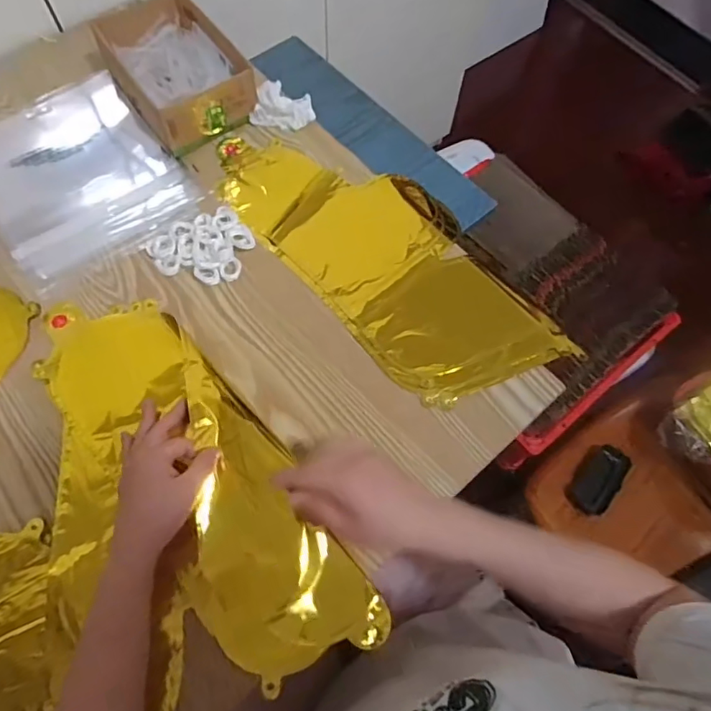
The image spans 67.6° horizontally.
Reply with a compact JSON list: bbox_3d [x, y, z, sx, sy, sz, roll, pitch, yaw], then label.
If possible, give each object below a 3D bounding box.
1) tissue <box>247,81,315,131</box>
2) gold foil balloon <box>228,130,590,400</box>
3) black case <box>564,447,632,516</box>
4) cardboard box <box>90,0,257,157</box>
[{"bbox_3d":[-0.089,-0.313,0.661,0.077,0.033,0.055,6,66,0],"label":"tissue"},{"bbox_3d":[0.030,-0.123,0.597,0.190,0.012,0.425,-38,73,-17],"label":"gold foil balloon"},{"bbox_3d":[0.374,0.190,0.818,0.062,0.025,0.105,32,69,11],"label":"black case"},{"bbox_3d":[-0.218,-0.345,0.647,0.131,0.065,0.197,-33,72,-16],"label":"cardboard box"}]

